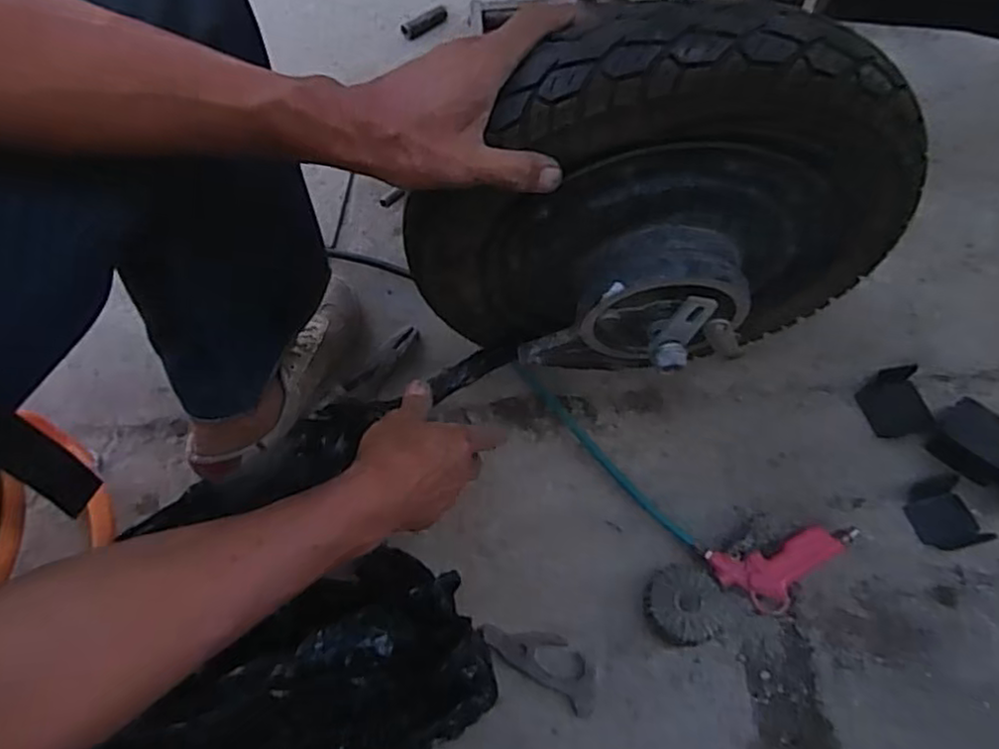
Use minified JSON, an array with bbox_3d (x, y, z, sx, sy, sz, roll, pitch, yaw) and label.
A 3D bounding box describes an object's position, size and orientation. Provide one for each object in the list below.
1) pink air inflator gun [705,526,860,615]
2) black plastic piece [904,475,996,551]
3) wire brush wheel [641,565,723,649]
[{"bbox_3d":[0.285,0.190,0.664,0.153,0.027,0.064,-12,61,-4],"label":"pink air inflator gun"},{"bbox_3d":[0.443,0.139,0.680,0.062,0.016,0.071,-14,61,-4],"label":"black plastic piece"},{"bbox_3d":[0.174,0.218,0.646,0.070,0.031,0.068,8,62,8],"label":"wire brush wheel"}]

